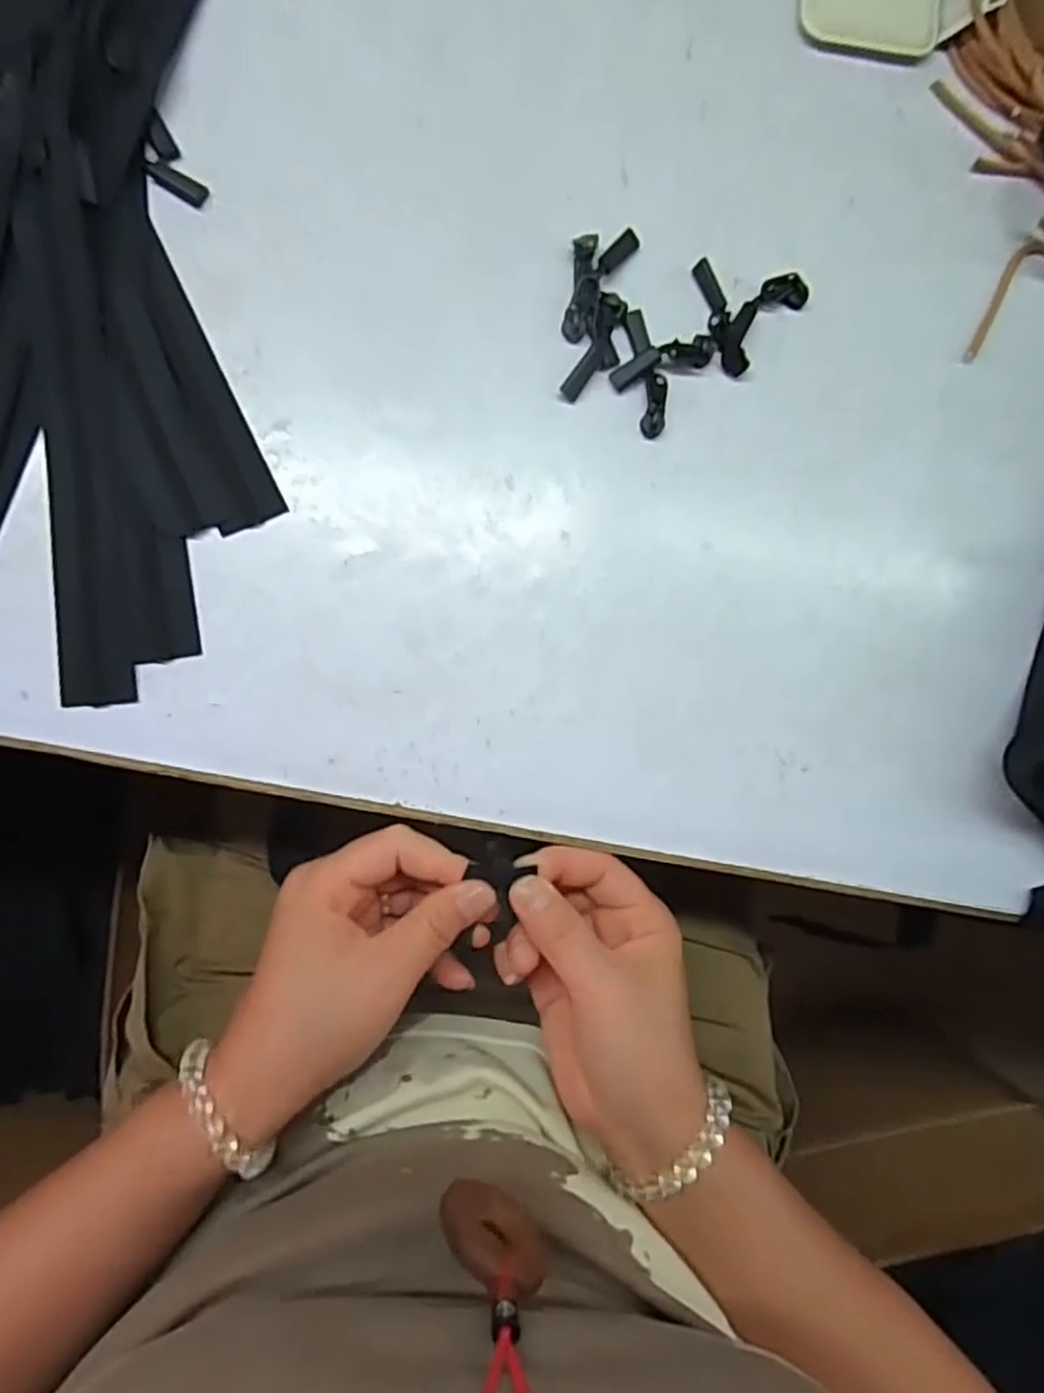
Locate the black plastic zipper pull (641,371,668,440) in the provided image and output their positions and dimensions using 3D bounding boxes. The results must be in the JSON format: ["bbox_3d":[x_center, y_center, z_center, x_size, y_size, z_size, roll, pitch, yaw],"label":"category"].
[{"bbox_3d":[0.061,-0.134,0.334,0.011,0.005,0.029,7,88,-6],"label":"black plastic zipper pull"}]

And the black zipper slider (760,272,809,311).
[{"bbox_3d":[0.122,-0.189,0.339,0.024,0.007,0.013,3,88,-6],"label":"black zipper slider"}]

